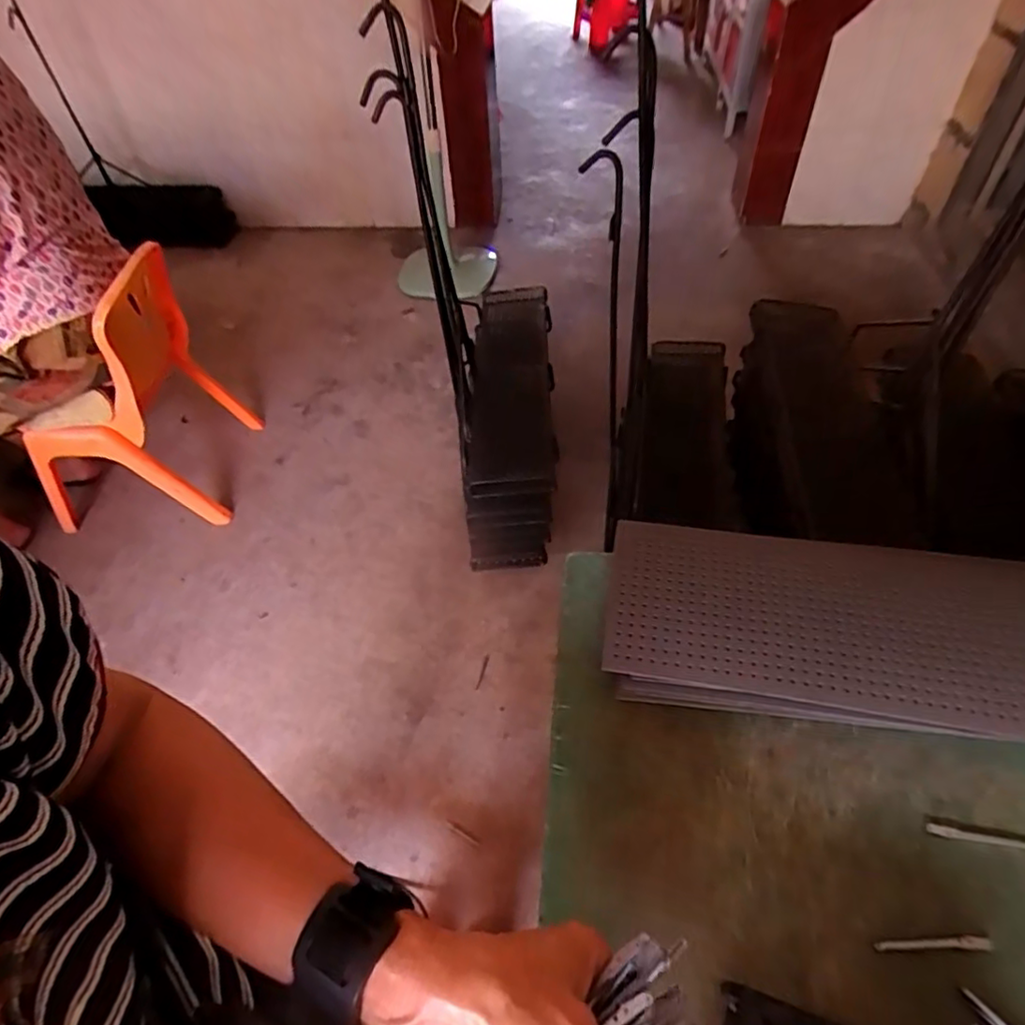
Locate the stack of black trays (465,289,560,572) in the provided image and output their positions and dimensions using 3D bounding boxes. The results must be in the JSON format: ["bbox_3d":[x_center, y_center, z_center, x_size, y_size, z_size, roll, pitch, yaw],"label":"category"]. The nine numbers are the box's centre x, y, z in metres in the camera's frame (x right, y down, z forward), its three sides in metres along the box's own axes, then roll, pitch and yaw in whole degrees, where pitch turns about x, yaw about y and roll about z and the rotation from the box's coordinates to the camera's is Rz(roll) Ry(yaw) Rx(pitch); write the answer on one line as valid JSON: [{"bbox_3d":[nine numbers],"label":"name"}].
[{"bbox_3d":[0.003,-0.202,1.372,0.169,0.250,0.627,-1,50,2],"label":"stack of black trays"}]

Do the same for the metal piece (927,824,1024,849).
[{"bbox_3d":[0.305,0.210,0.401,0.068,0.004,0.006,7,50,9],"label":"metal piece"}]

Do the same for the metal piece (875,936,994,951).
[{"bbox_3d":[0.250,0.256,0.369,0.068,0.004,0.006,-2,49,1],"label":"metal piece"}]

